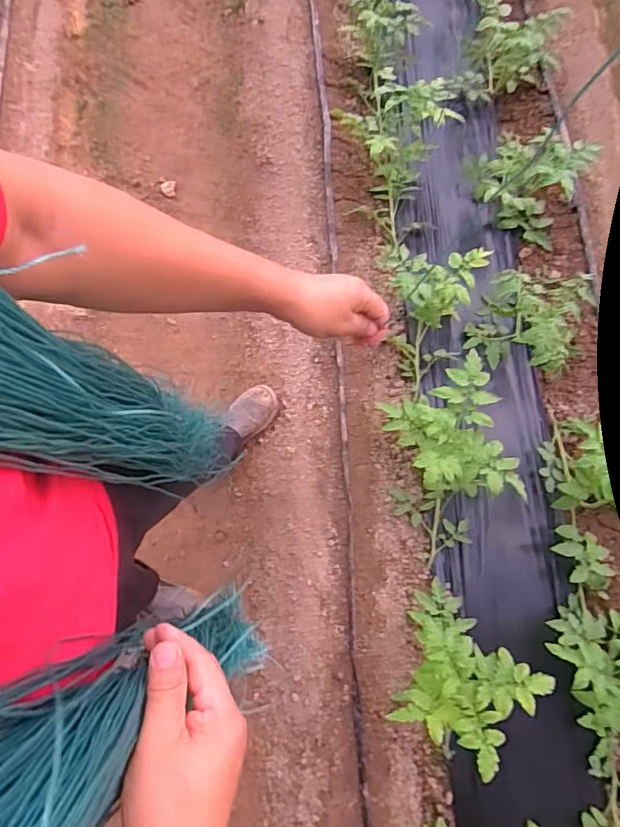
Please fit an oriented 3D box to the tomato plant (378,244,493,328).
[{"bbox_3d":[0.289,-0.291,1.249,0.230,0.244,0.153,6,76,-1],"label":"tomato plant"}]

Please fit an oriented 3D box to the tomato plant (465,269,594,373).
[{"bbox_3d":[0.553,-0.234,1.281,0.250,0.203,0.263,1,77,-2],"label":"tomato plant"}]

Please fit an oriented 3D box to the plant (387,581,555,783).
[{"bbox_3d":[0.293,0.508,1.008,0.235,0.220,0.250,30,77,5],"label":"plant"}]

